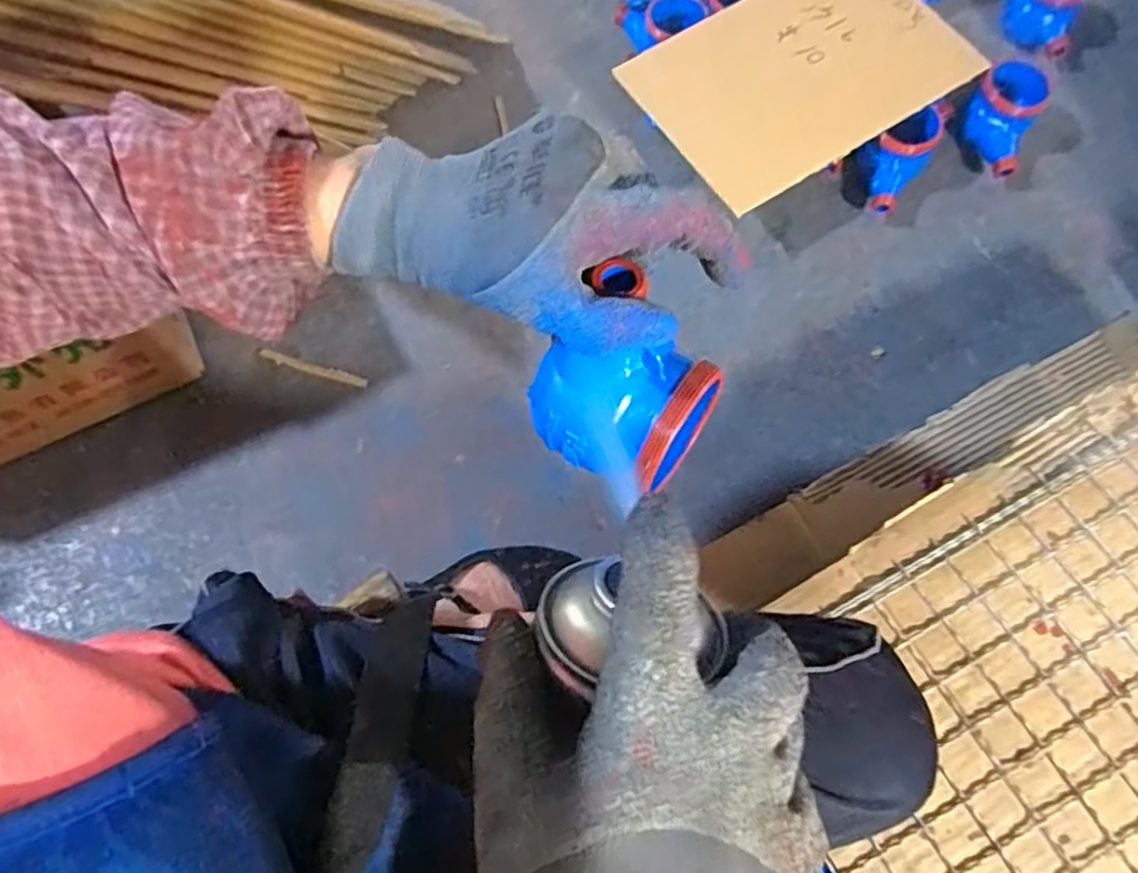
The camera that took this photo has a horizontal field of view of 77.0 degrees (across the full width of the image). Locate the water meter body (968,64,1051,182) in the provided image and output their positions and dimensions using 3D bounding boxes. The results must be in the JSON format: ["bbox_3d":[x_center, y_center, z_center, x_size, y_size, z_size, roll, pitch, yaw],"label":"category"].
[{"bbox_3d":[0.526,-0.384,0.881,0.080,0.083,0.100,24,73,10],"label":"water meter body"}]

